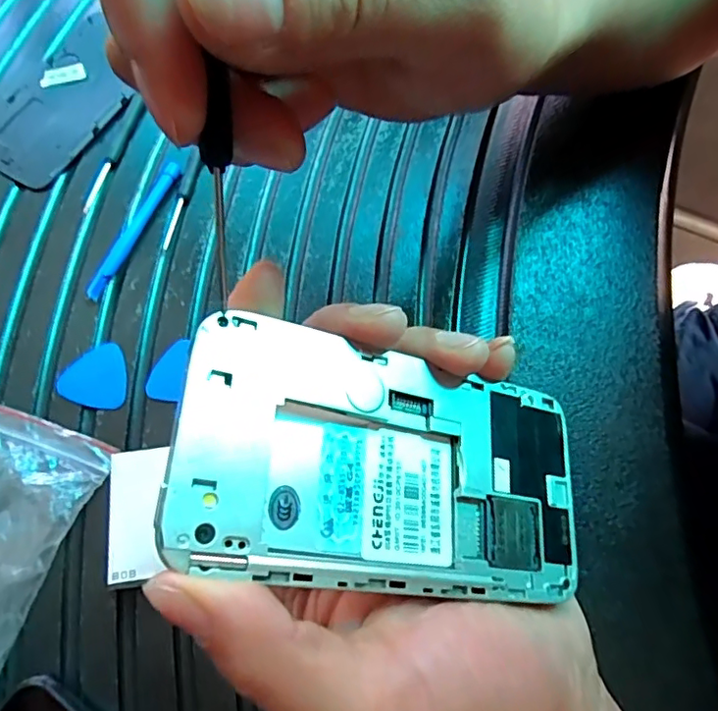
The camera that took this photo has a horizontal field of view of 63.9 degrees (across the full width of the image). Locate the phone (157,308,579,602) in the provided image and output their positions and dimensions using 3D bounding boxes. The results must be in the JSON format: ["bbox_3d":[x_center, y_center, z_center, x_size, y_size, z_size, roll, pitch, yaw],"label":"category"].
[{"bbox_3d":[0.010,0.029,0.151,0.115,0.005,0.057,14,66,-25],"label":"phone"}]

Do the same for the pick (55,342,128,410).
[{"bbox_3d":[-0.121,0.009,0.261,0.029,0.004,0.030,0,68,-1],"label":"pick"}]

